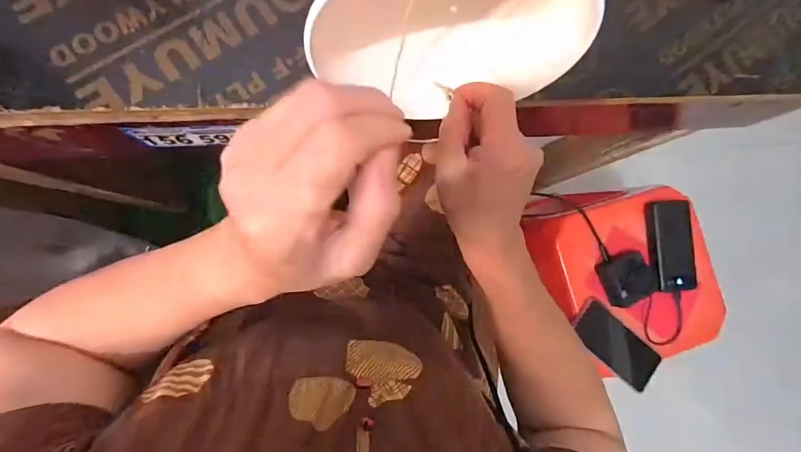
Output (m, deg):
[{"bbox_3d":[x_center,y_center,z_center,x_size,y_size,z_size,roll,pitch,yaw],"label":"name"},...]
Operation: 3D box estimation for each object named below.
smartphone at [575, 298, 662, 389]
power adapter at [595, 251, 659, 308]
[{"bbox_3d":[0.374,0.206,0.718,0.164,0.008,0.074,43,99,6],"label":"smartphone"},{"bbox_3d":[0.397,0.088,0.711,0.097,0.030,0.088,-19,89,-11],"label":"power adapter"}]

